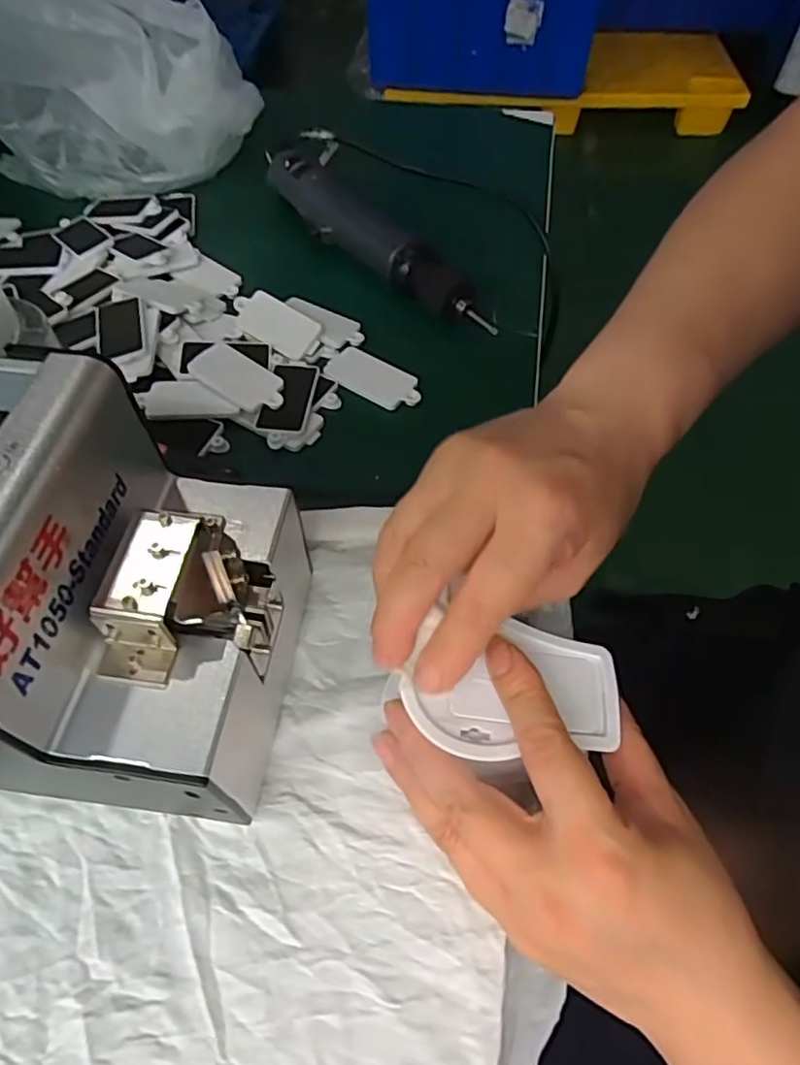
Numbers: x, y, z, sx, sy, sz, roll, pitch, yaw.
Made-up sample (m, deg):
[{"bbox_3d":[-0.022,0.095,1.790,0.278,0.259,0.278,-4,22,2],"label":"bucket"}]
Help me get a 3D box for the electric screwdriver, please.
[{"bbox_3d":[-0.019,-0.224,0.477,0.046,0.033,0.247,-35,63,-21],"label":"electric screwdriver"}]

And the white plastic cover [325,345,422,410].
[{"bbox_3d":[-0.017,-0.103,0.421,0.070,0.007,0.030,30,62,18],"label":"white plastic cover"}]

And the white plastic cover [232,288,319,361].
[{"bbox_3d":[-0.088,-0.148,0.439,0.066,0.006,0.033,33,92,13],"label":"white plastic cover"}]

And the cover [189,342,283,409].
[{"bbox_3d":[-0.103,-0.098,0.403,0.068,0.011,0.031,29,61,17],"label":"cover"}]

